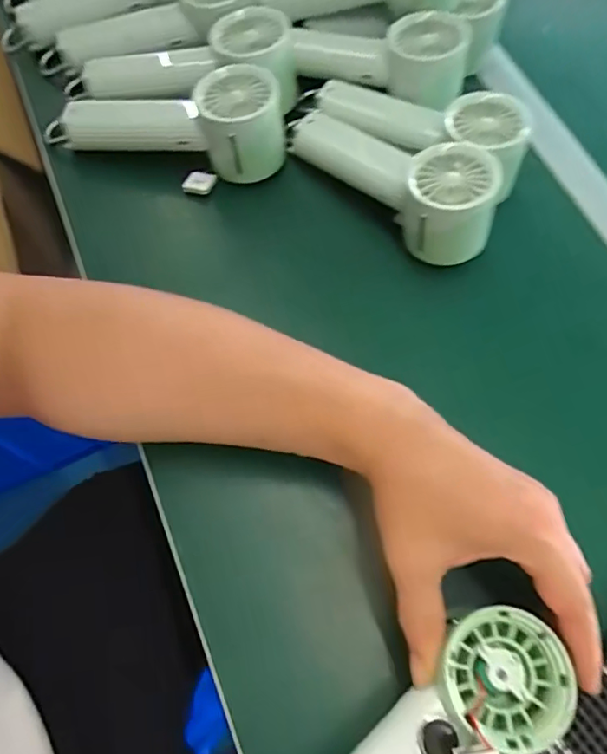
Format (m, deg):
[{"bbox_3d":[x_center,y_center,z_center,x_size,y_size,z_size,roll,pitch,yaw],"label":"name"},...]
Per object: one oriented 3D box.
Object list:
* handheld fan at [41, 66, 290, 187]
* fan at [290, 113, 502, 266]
[{"bbox_3d":[-0.106,-0.199,0.438,0.190,0.068,0.061,3,66,12],"label":"handheld fan"},{"bbox_3d":[0.062,-0.156,0.419,0.188,0.066,0.062,38,70,26],"label":"fan"}]

